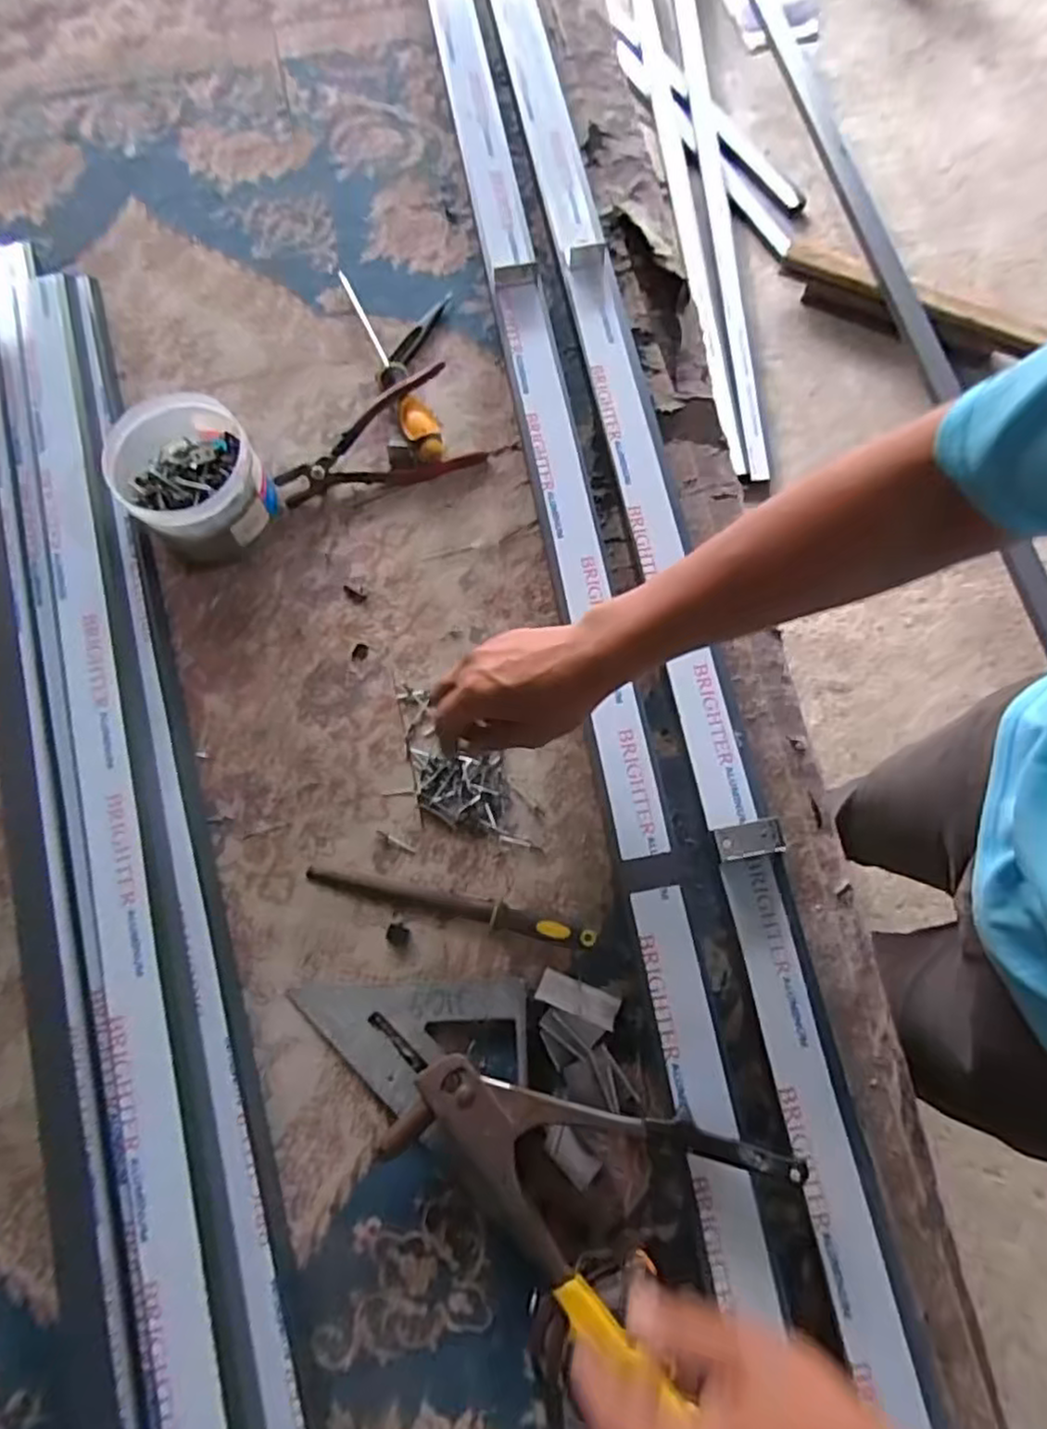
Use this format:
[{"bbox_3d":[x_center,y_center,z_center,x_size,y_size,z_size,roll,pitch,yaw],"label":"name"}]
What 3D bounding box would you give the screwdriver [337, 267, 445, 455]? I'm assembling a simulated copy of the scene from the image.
[{"bbox_3d":[-0.137,-0.349,0.688,0.031,0.033,0.258,-25,74,-6],"label":"screwdriver"}]

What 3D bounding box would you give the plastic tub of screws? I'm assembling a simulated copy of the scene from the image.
[{"bbox_3d":[-0.285,-0.202,0.619,0.112,0.090,0.123,0,72,1],"label":"plastic tub of screws"}]

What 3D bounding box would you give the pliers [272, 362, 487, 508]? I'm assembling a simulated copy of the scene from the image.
[{"bbox_3d":[-0.140,-0.261,0.659,0.186,0.037,0.104,-14,73,-3],"label":"pliers"}]

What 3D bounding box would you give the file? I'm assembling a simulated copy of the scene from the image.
[{"bbox_3d":[-0.058,0.146,0.542,0.223,0.019,0.020,11,73,5],"label":"file"}]

